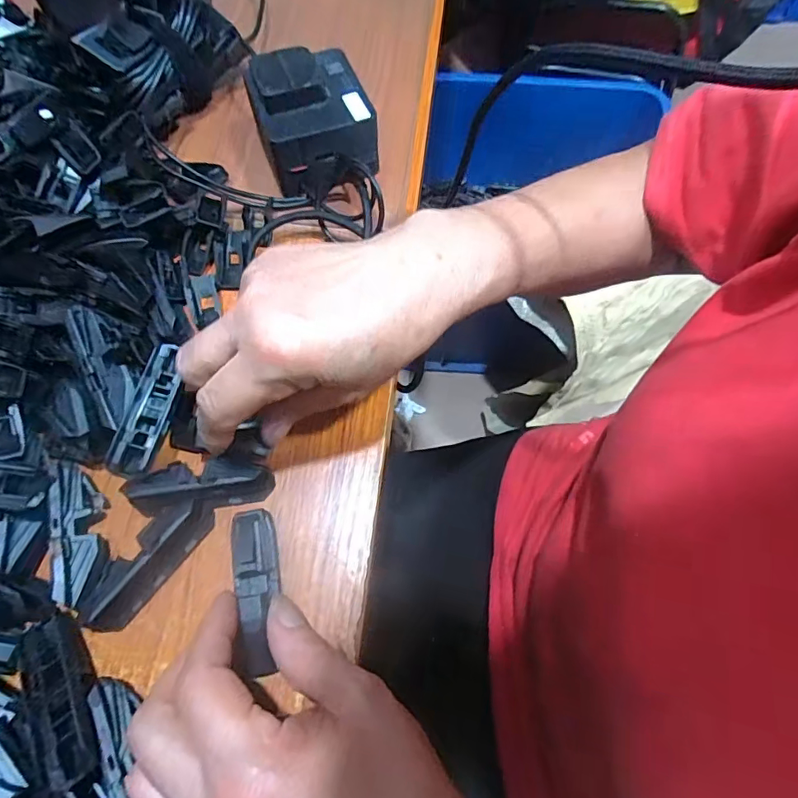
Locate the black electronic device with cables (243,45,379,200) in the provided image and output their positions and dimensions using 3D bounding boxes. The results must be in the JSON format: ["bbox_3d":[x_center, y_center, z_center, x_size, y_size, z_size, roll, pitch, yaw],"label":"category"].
[{"bbox_3d":[-0.057,-0.185,0.335,0.073,0.057,0.086,-18,68,-8],"label":"black electronic device with cables"}]

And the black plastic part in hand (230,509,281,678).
[{"bbox_3d":[-0.069,0.091,0.240,0.021,0.017,0.073,-8,62,-4],"label":"black plastic part in hand"}]

